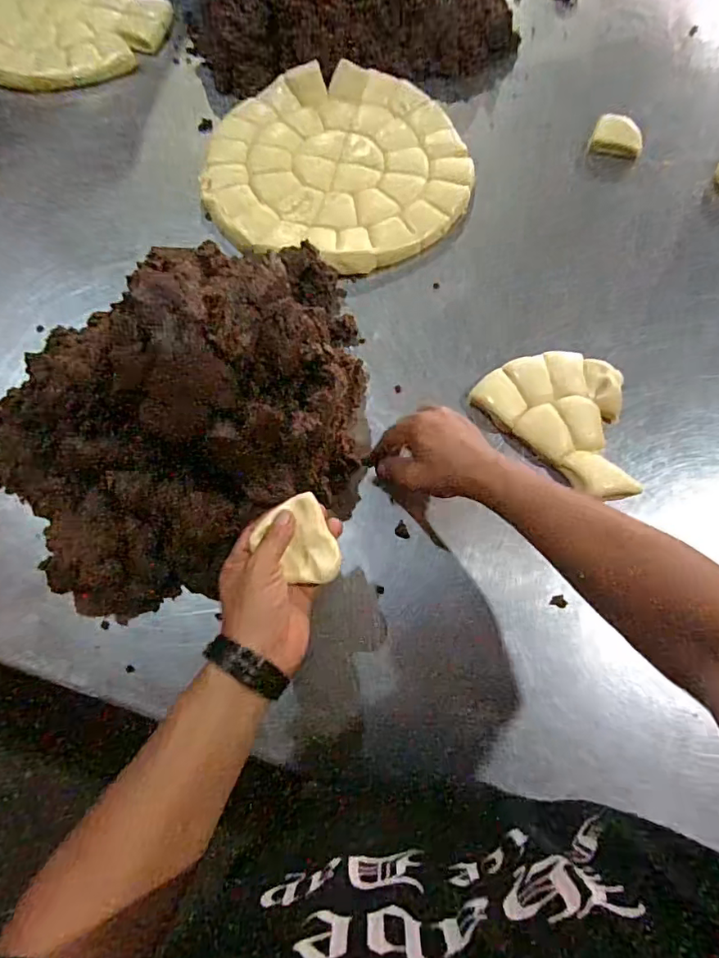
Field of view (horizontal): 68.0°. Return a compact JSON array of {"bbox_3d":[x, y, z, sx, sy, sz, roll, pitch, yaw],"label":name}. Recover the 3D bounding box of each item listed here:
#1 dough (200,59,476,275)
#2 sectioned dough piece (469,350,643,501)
[{"bbox_3d":[-0.029,-0.396,0.672,0.322,0.027,0.307,1,70,-2],"label":"dough"},{"bbox_3d":[0.223,-0.064,0.555,0.123,0.027,0.179,-37,76,-14],"label":"sectioned dough piece"}]

